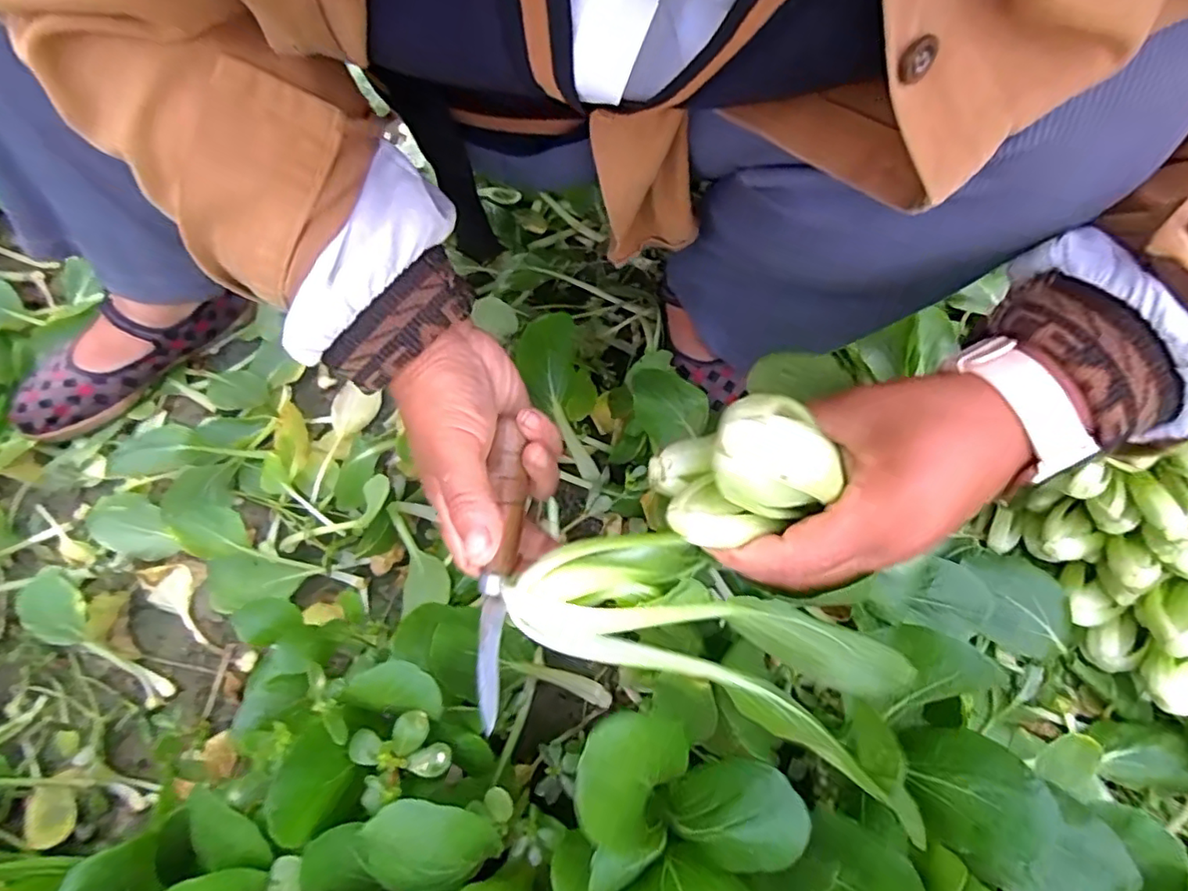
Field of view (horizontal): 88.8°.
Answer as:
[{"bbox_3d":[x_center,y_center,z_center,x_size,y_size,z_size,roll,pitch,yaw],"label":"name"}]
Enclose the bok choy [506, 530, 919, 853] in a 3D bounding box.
[{"bbox_3d":[0.053,0.095,0.290,0.188,0.048,0.074,21,69,-2],"label":"bok choy"}]

